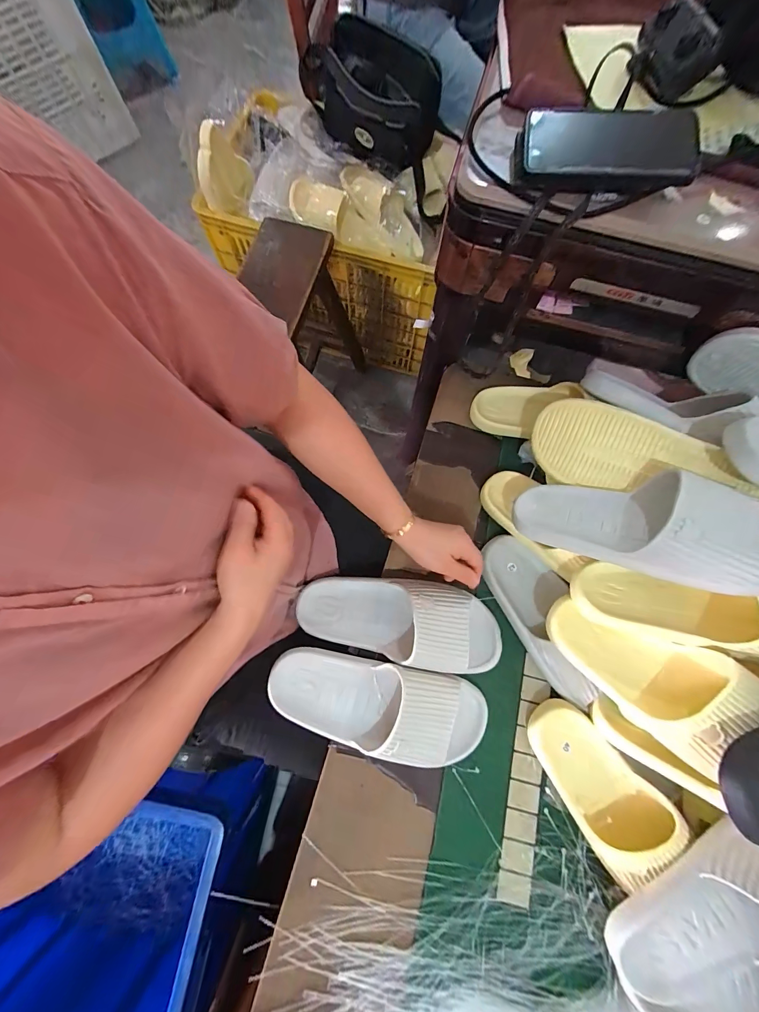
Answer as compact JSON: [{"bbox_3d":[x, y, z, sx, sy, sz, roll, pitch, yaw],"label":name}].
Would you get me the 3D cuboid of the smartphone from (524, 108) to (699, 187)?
[{"bbox_3d":[0.219,-0.345,0.335,0.151,0.014,0.078,2,80,3],"label":"smartphone"}]

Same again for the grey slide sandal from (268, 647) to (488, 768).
[{"bbox_3d":[0.000,0.241,0.427,0.263,0.075,0.098,13,76,2],"label":"grey slide sandal"}]

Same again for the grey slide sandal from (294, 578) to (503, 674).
[{"bbox_3d":[0.024,0.146,0.461,0.265,0.057,0.101,10,76,2],"label":"grey slide sandal"}]

